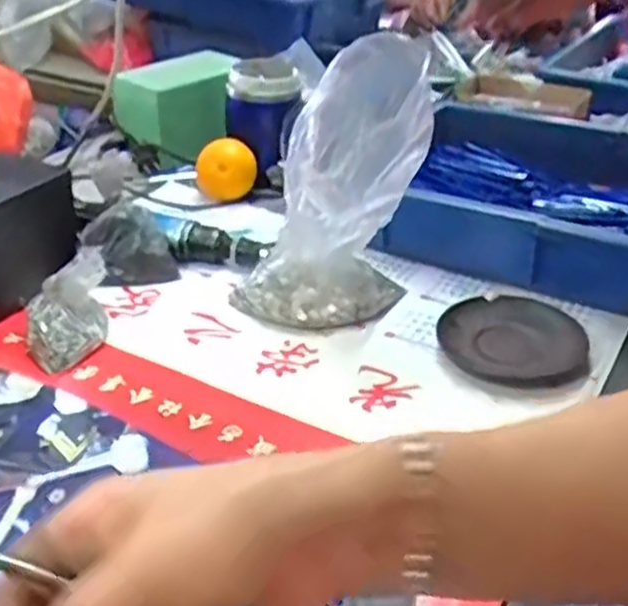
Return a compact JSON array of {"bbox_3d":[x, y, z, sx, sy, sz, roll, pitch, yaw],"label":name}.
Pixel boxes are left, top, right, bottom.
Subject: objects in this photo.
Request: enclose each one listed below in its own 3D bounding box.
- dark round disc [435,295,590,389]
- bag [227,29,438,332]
[{"bbox_3d":[0.157,0.029,0.601,0.114,0.014,0.103,9,33,13],"label":"dark round disc"},{"bbox_3d":[0.025,-0.078,0.579,0.093,0.246,0.094,41,49,21],"label":"bag"}]

